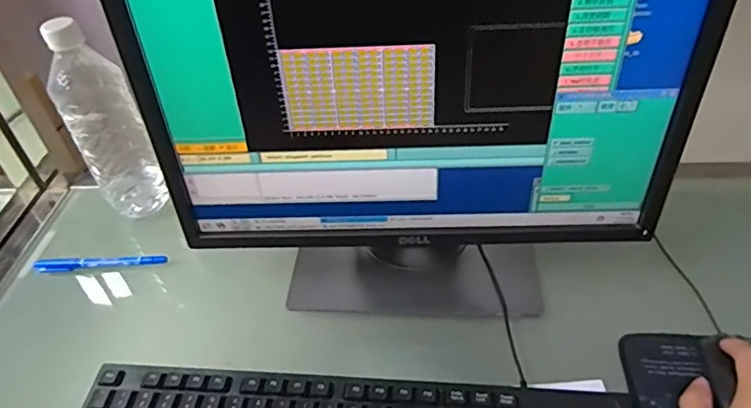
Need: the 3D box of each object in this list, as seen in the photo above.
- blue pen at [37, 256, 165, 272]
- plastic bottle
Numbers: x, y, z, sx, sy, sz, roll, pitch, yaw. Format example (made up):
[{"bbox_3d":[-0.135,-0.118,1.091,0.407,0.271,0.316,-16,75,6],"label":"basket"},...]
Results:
[{"bbox_3d":[-0.295,0.063,0.579,0.139,0.014,0.013,-5,43,0],"label":"blue pen"},{"bbox_3d":[-0.293,-0.087,0.584,0.071,0.231,0.055,-28,48,-23],"label":"plastic bottle"}]

